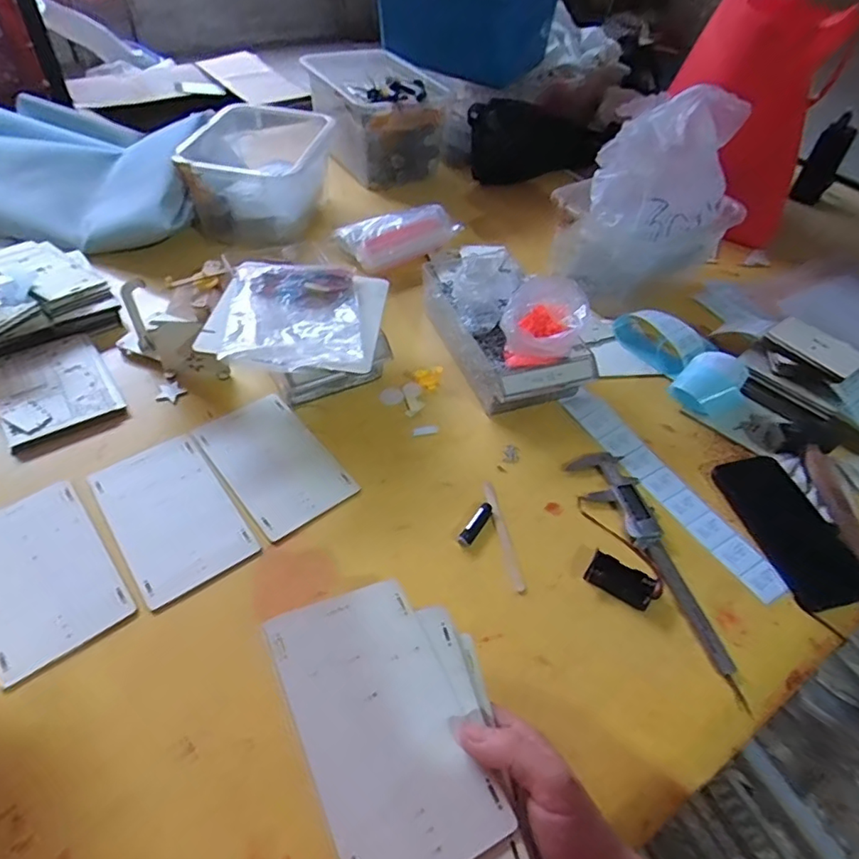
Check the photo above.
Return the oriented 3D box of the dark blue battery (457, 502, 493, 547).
[{"bbox_3d":[0.045,0.088,0.527,0.014,0.014,0.051,28,51,19],"label":"dark blue battery"}]

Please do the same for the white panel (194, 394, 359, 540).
[{"bbox_3d":[-0.158,0.031,0.569,0.099,0.004,0.165,-30,57,-28],"label":"white panel"}]

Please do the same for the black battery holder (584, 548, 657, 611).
[{"bbox_3d":[0.172,0.134,0.503,0.057,0.009,0.034,28,51,19],"label":"black battery holder"}]

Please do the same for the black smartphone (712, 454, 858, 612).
[{"bbox_3d":[0.356,0.093,0.554,0.085,0.006,0.164,-7,49,-12],"label":"black smartphone"}]

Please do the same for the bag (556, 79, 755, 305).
[{"bbox_3d":[0.292,-0.310,0.753,0.231,0.235,0.155,-24,54,-25],"label":"bag"}]

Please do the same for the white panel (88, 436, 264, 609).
[{"bbox_3d":[-0.240,0.077,0.521,0.099,0.004,0.167,-28,56,-27],"label":"white panel"}]

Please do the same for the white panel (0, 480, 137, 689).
[{"bbox_3d":[-0.330,0.118,0.475,0.096,0.004,0.167,-30,57,-28],"label":"white panel"}]

